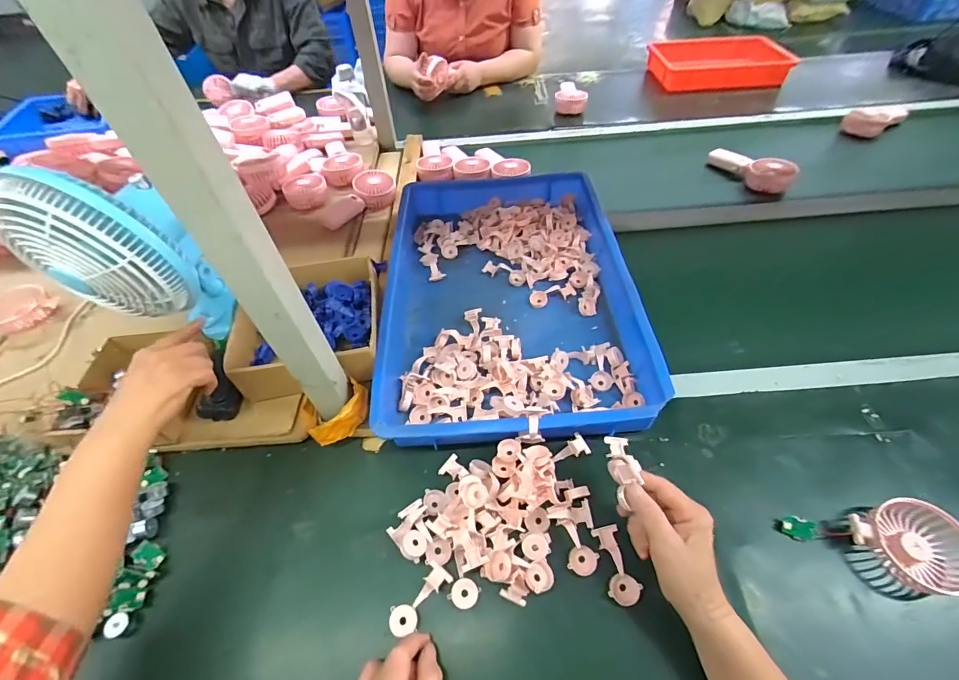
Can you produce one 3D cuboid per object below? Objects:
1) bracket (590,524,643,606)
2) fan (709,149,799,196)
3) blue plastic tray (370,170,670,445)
[{"bbox_3d":[0.148,0.241,0.447,0.032,0.017,0.075,-12,55,-7],"label":"bracket"},{"bbox_3d":[0.594,-0.375,0.905,0.041,0.068,0.175,-38,59,-23],"label":"fan"},{"bbox_3d":[0.038,-0.097,0.687,0.373,0.087,0.552,-4,54,-2],"label":"blue plastic tray"}]

